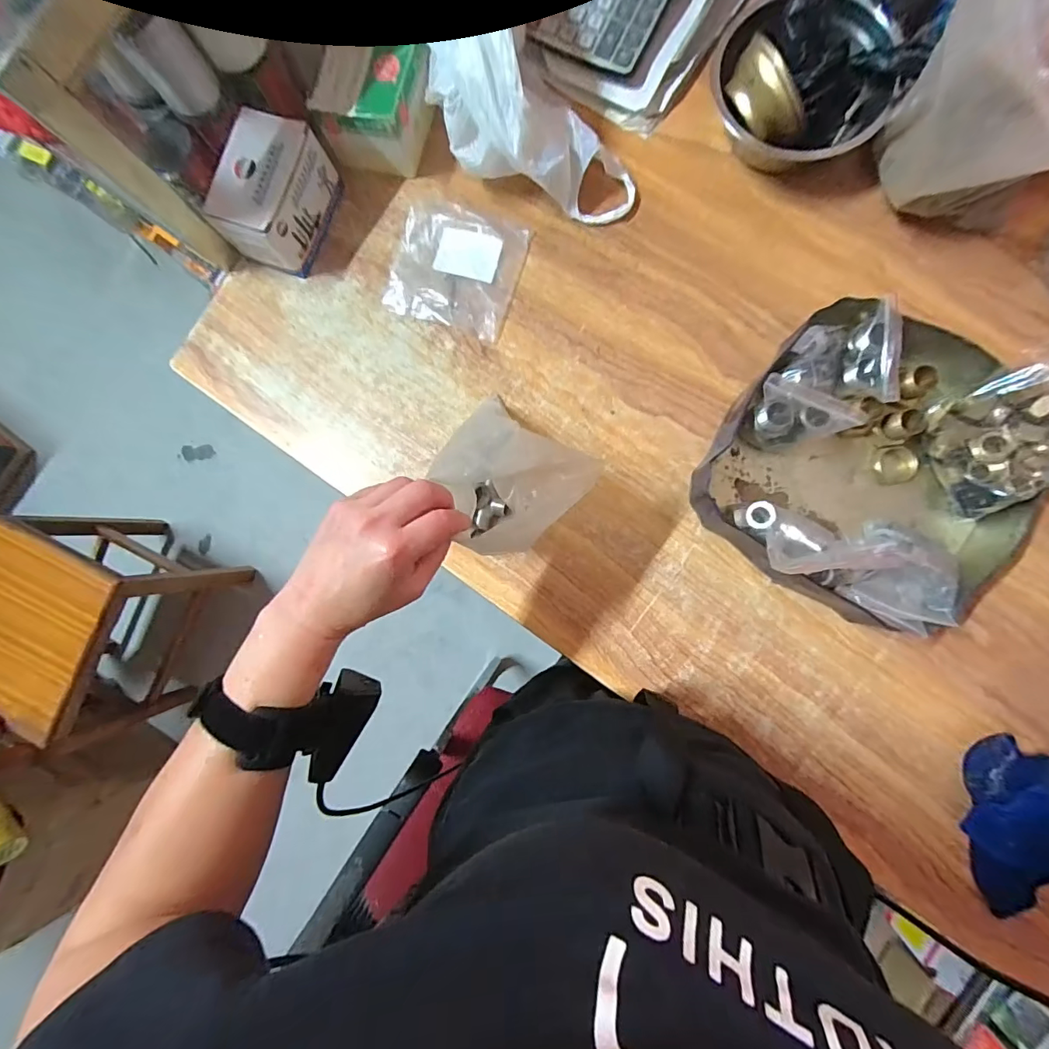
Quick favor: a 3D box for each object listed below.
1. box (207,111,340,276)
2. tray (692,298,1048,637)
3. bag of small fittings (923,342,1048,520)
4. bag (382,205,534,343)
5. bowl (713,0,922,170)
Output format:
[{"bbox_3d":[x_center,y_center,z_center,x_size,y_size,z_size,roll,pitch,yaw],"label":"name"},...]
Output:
[{"bbox_3d":[-0.272,-0.357,0.518,0.082,0.074,0.131,23,89,7],"label":"box"},{"bbox_3d":[0.343,-0.049,0.433,0.288,0.081,0.258,30,90,7],"label":"tray"},{"bbox_3d":[0.431,-0.081,0.405,0.100,0.121,0.112,-28,84,4],"label":"bag of small fittings"},{"bbox_3d":[-0.077,-0.283,0.525,0.140,0.008,0.128,19,90,6],"label":"bag"},{"bbox_3d":[0.271,-0.429,0.462,0.164,0.089,0.125,12,88,6],"label":"bowl"}]

